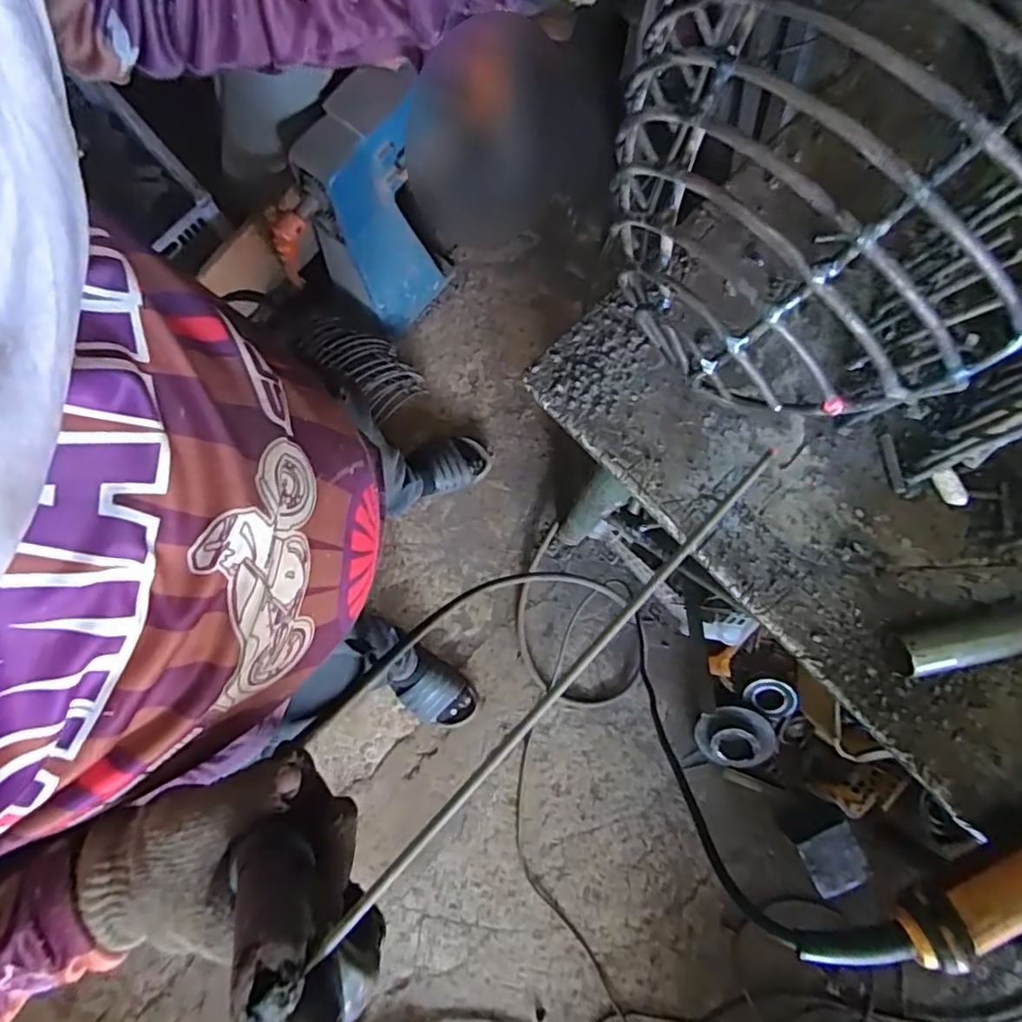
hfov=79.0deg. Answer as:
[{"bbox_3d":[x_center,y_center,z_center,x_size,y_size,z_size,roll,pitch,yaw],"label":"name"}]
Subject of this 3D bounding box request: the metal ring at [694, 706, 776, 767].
[{"bbox_3d":[0.416,0.423,1.142,0.139,0.038,0.124,22,103,6],"label":"metal ring"}]

